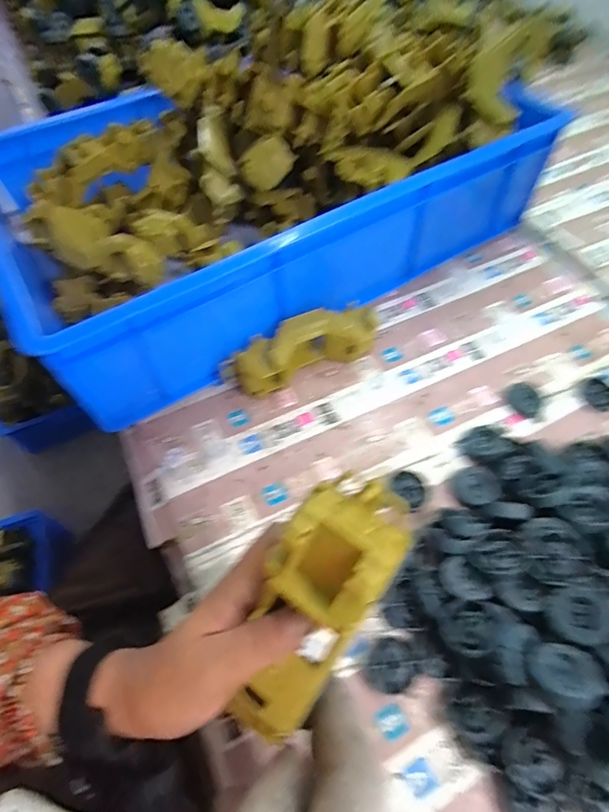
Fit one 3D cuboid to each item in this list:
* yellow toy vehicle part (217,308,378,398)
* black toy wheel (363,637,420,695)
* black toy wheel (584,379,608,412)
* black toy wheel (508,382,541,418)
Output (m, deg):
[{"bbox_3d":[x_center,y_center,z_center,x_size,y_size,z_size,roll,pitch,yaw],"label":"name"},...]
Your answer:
[{"bbox_3d":[-0.004,-0.060,0.475,0.167,0.059,0.050,-23,60,-13],"label":"yellow toy vehicle part"},{"bbox_3d":[0.067,0.201,0.338,0.040,0.010,0.034,-31,62,-17],"label":"black toy wheel"},{"bbox_3d":[0.307,-0.010,0.460,0.026,0.014,0.032,-32,63,-18],"label":"black toy wheel"},{"bbox_3d":[0.230,-0.006,0.458,0.025,0.015,0.036,-39,65,-21],"label":"black toy wheel"}]

